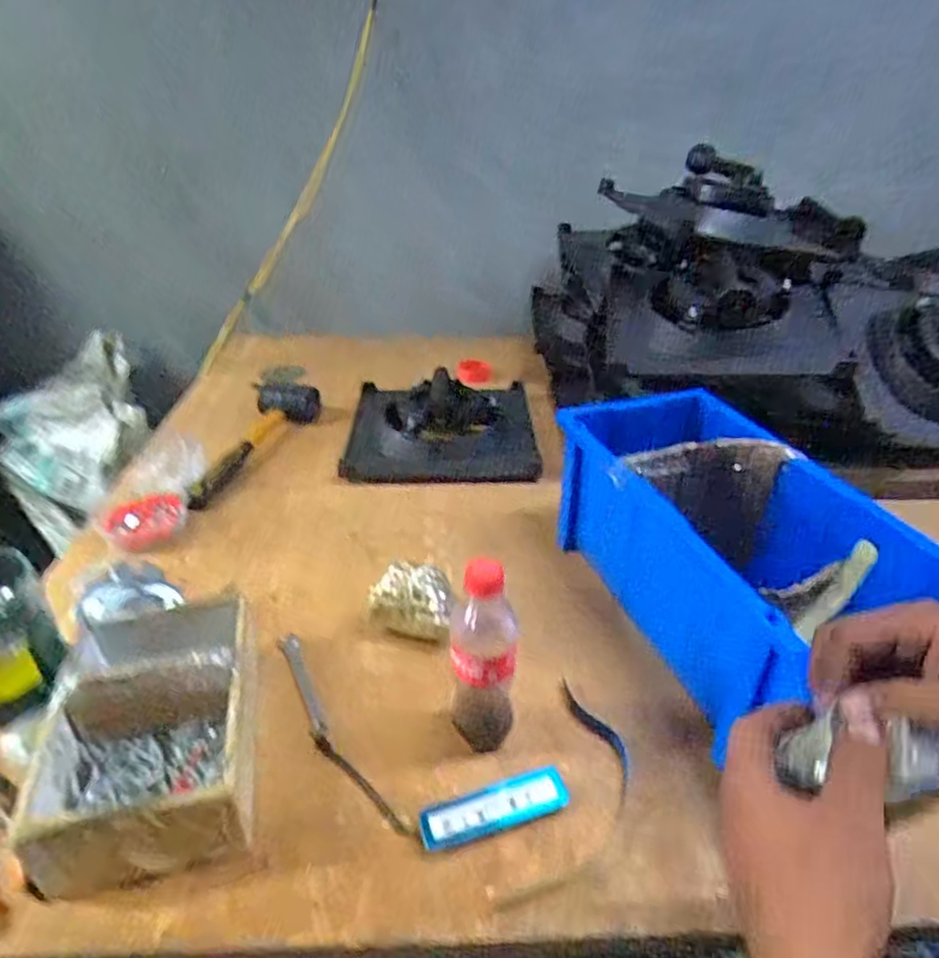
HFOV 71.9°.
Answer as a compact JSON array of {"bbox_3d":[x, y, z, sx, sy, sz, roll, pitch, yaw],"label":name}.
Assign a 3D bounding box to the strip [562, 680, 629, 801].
[{"bbox_3d":[0.119,0.231,0.587,0.030,0.004,0.116,-4,36,-23],"label":"strip"}]

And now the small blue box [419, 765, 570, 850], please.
[{"bbox_3d":[0.020,0.264,0.521,0.119,0.018,0.037,-5,32,-16],"label":"small blue box"}]

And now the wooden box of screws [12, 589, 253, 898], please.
[{"bbox_3d":[-0.263,0.198,0.540,0.146,0.085,0.215,-8,34,-15],"label":"wooden box of screws"}]

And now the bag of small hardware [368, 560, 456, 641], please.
[{"bbox_3d":[-0.058,0.130,0.678,0.095,0.072,0.057,8,34,12],"label":"bag of small hardware"}]

